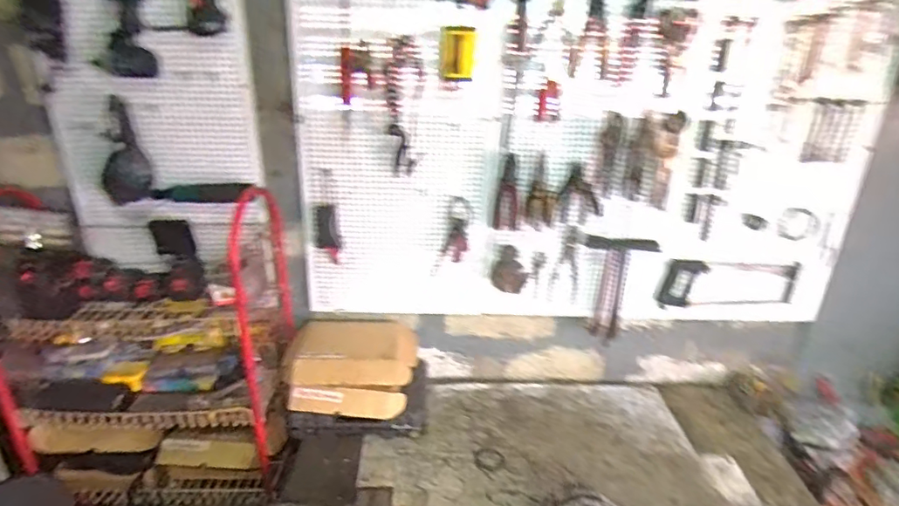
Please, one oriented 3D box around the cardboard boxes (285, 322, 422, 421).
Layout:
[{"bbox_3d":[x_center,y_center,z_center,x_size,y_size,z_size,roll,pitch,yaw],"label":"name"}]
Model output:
[{"bbox_3d":[-0.269,0.293,1.497,0.339,0.196,0.282,-1,23,-6],"label":"cardboard boxes"}]

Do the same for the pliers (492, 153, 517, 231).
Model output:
[{"bbox_3d":[0.156,-0.163,1.437,0.062,0.200,0.008,2,23,0],"label":"pliers"}]

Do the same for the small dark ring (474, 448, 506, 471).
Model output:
[{"bbox_3d":[0.105,0.541,1.392,0.080,0.004,0.076,11,24,21],"label":"small dark ring"}]

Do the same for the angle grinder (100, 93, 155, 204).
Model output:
[{"bbox_3d":[-0.790,-0.242,1.284,0.102,0.249,0.088,-11,26,-29],"label":"angle grinder"}]

